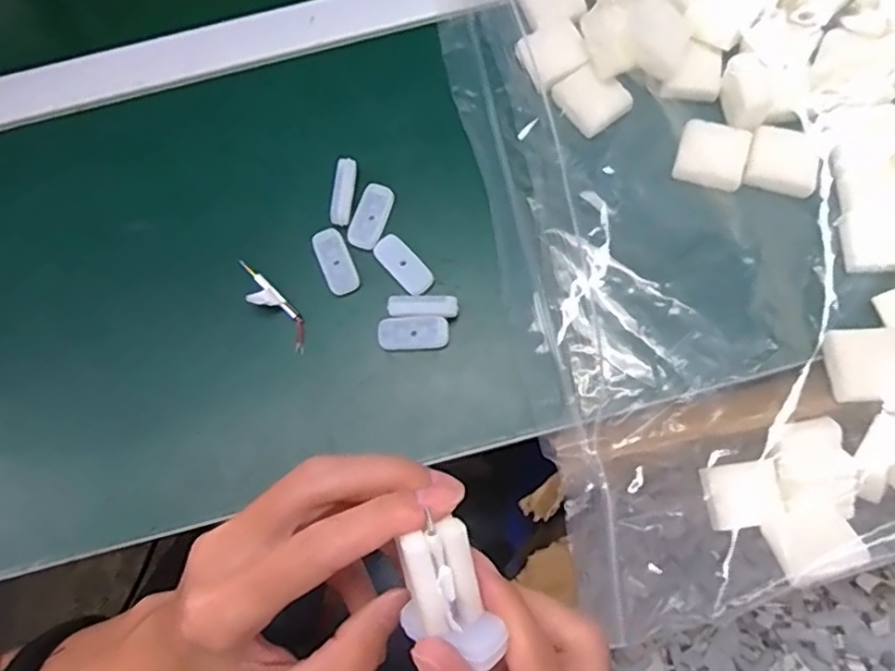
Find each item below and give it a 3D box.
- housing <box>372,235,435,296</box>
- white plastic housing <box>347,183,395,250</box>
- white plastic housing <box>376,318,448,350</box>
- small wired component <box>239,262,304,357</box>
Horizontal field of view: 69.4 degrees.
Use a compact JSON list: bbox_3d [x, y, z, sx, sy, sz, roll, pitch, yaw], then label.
[{"bbox_3d":[-0.028,-0.045,0.415,0.021,0.007,0.043,-42,78,-9],"label":"housing"},{"bbox_3d":[-0.051,-0.078,0.427,0.021,0.009,0.043,16,76,6],"label":"white plastic housing"},{"bbox_3d":[-0.021,-0.001,0.392,0.043,0.009,0.021,-5,108,-2],"label":"white plastic housing"},{"bbox_3d":[-0.111,-0.020,0.407,0.067,0.019,0.017,43,81,12],"label":"small wired component"}]

